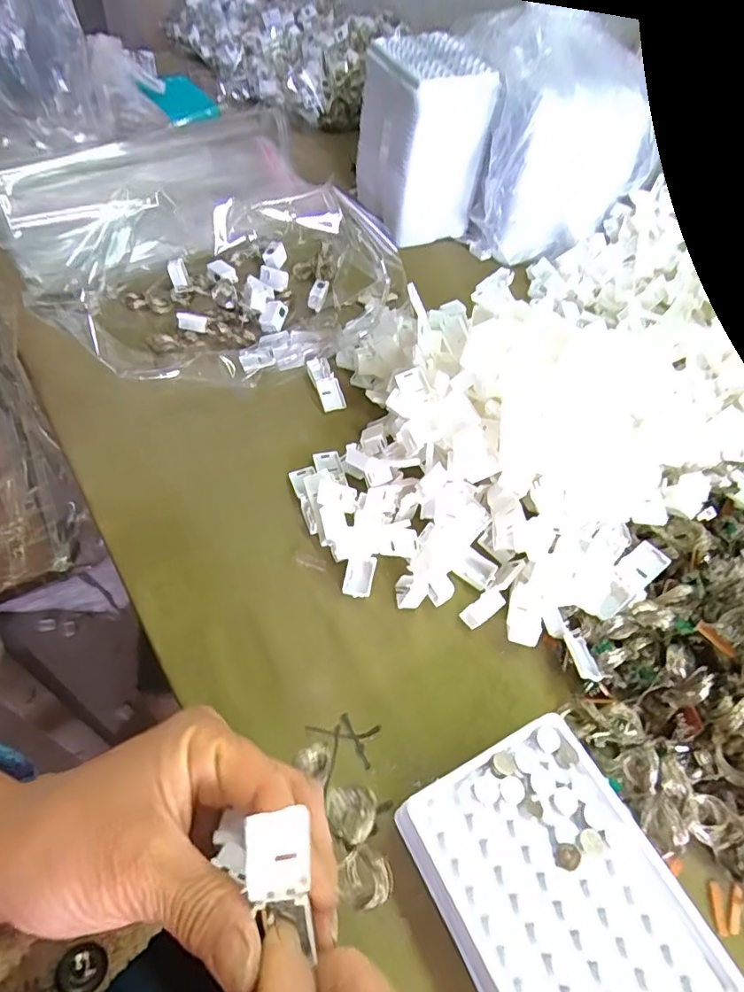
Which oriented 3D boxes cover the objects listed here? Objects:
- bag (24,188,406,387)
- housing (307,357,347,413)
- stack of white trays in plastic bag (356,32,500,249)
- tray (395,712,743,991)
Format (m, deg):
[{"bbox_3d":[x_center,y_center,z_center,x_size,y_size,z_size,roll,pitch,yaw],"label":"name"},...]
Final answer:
[{"bbox_3d":[-0.131,-0.194,0.460,0.281,0.106,0.239,-18,55,-17],"label":"bag"},{"bbox_3d":[-0.039,-0.095,0.458,0.022,0.009,0.053,-16,70,-14],"label":"housing"},{"bbox_3d":[0.054,-0.383,0.596,0.099,0.156,0.114,-18,57,-19],"label":"stack of white trays in plastic bag"},{"bbox_3d":[0.085,0.183,0.247,0.100,0.025,0.130,-20,58,-21],"label":"tray"}]

